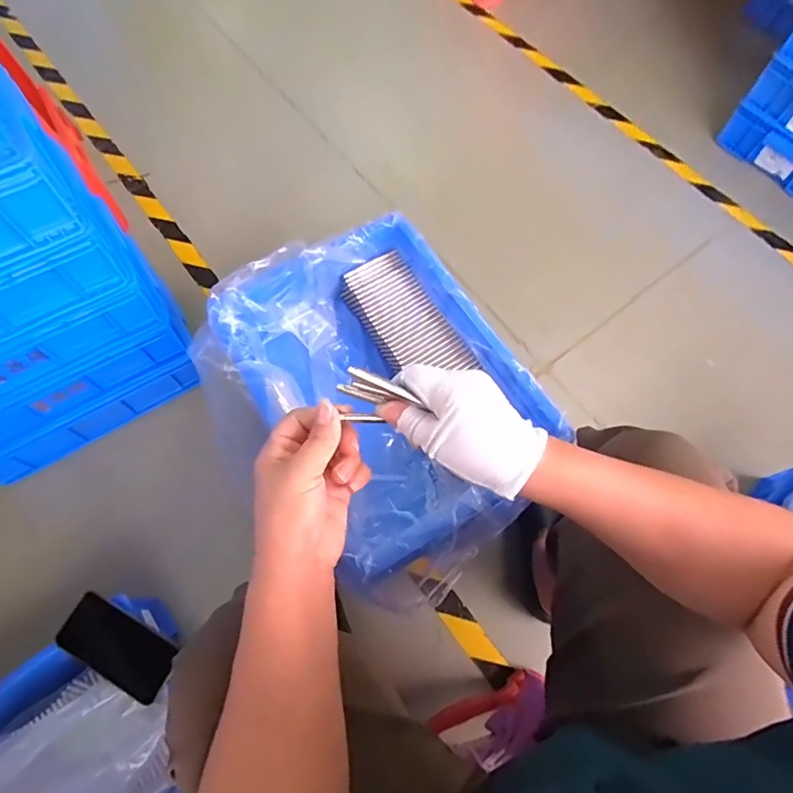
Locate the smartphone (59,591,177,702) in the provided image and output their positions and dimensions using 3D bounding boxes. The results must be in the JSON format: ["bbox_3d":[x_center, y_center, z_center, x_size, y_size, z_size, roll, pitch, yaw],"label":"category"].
[{"bbox_3d":[-0.372,0.334,0.662,0.156,0.015,0.074,32,63,2],"label":"smartphone"}]

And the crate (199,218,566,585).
[{"bbox_3d":[-0.025,-0.011,0.661,0.327,0.127,0.415,-30,71,-13],"label":"crate"}]

